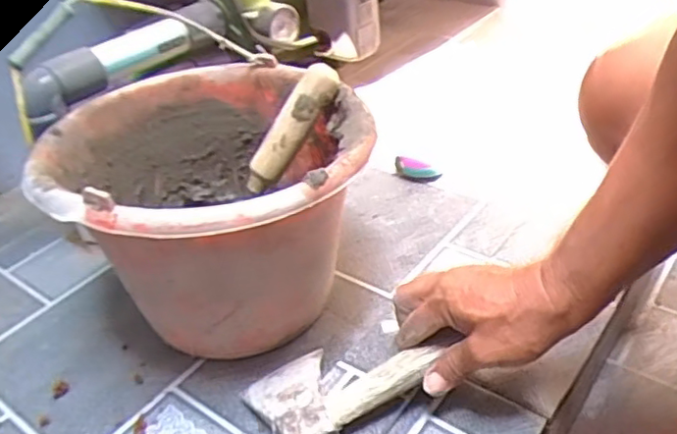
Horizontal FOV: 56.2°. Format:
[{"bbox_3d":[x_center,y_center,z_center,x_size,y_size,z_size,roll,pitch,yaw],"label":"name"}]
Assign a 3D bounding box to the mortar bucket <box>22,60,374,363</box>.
[{"bbox_3d":[-0.111,0.002,0.592,0.255,0.205,0.283,-29,40,-27],"label":"mortar bucket"}]

